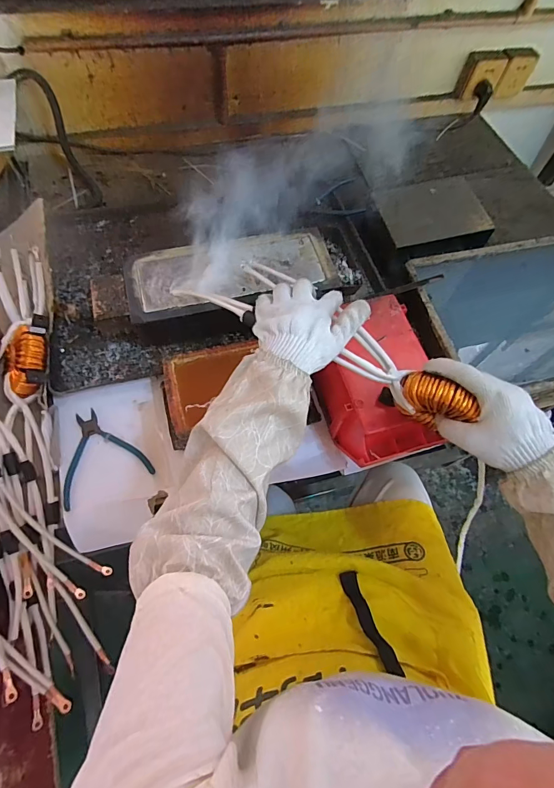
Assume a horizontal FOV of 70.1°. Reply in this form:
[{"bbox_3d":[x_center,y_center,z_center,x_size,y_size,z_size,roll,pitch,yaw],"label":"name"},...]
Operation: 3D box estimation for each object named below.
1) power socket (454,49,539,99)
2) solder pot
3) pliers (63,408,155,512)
[{"bbox_3d":[0.546,-0.783,0.969,0.185,0.087,0.048,-16,66,-11],"label":"power socket"},{"bbox_3d":[-0.054,-0.190,0.681,0.381,0.078,0.153,-13,65,-10],"label":"solder pot"},{"bbox_3d":[-0.268,0.084,0.587,0.124,0.008,0.133,-25,68,-15],"label":"pliers"}]

